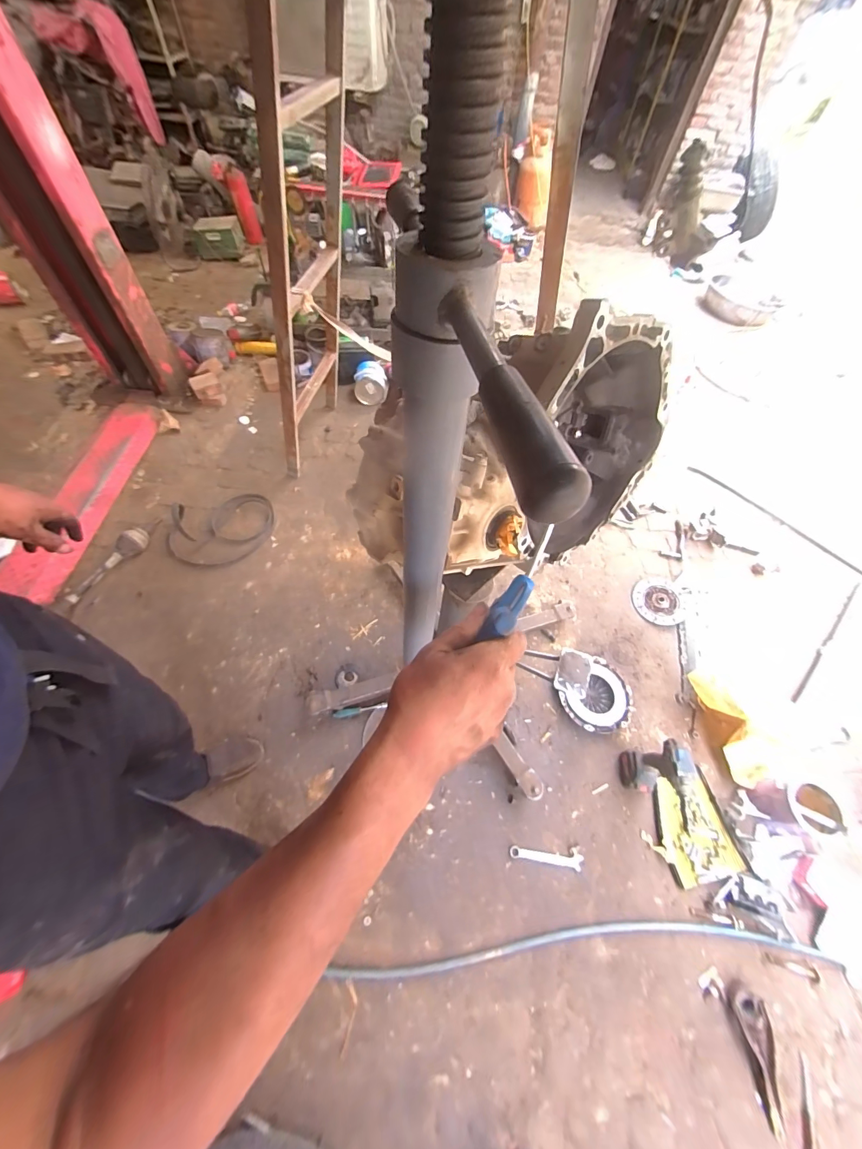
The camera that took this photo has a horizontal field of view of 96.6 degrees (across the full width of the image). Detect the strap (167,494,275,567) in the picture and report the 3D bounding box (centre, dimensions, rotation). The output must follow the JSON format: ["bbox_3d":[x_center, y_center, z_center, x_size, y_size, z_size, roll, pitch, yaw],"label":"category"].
[{"bbox_3d":[-0.850,-0.192,1.552,0.419,0.096,0.349,-25,64,-18],"label":"strap"}]

